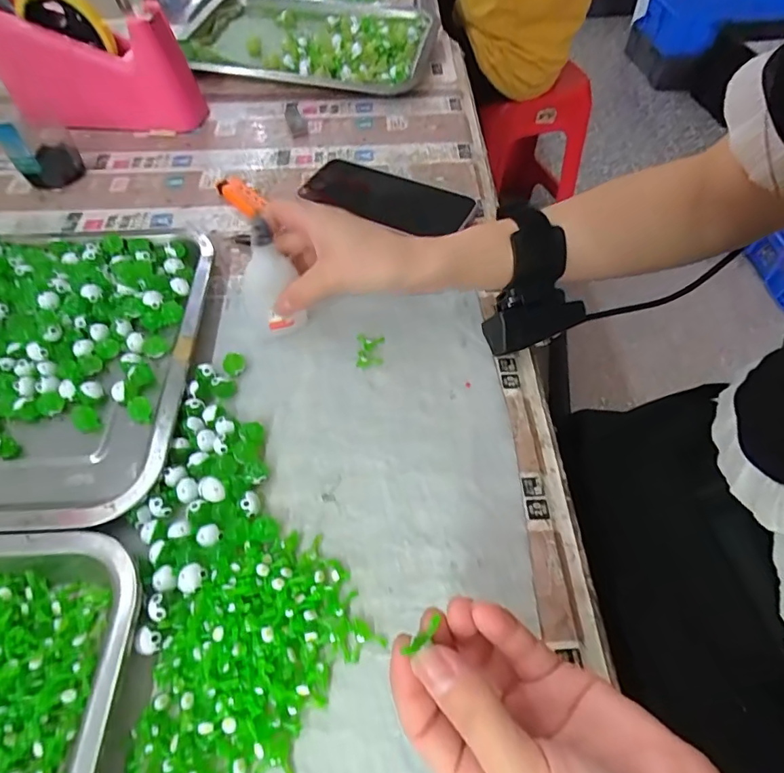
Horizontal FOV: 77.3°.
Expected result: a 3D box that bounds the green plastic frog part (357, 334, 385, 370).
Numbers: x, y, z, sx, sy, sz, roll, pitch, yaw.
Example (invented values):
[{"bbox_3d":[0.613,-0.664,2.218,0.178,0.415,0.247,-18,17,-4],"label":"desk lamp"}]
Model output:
[{"bbox_3d":[-0.016,-0.026,0.366,0.020,0.008,0.031,-2,55,-1],"label":"green plastic frog part"}]

